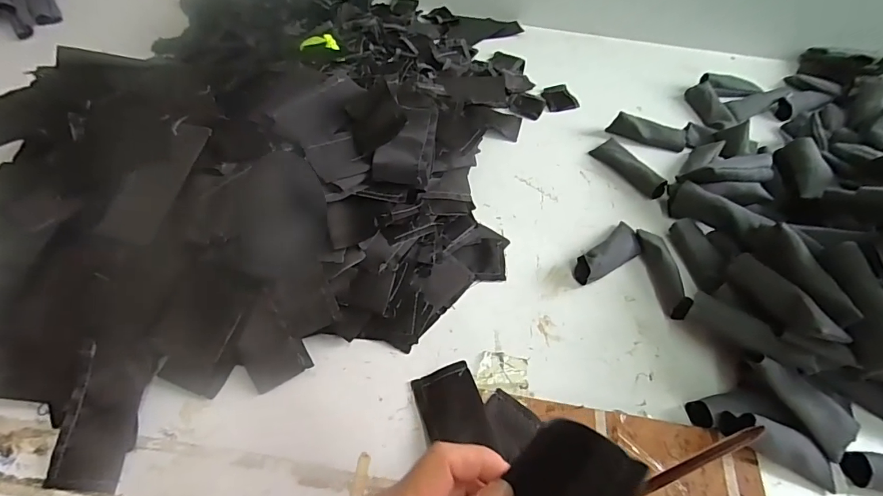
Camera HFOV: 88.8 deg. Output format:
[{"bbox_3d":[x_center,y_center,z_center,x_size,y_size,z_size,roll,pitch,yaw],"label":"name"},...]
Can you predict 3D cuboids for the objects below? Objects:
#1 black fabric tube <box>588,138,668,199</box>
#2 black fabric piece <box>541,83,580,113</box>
[{"bbox_3d":[0.247,-0.108,0.588,0.036,0.025,0.105,-25,60,-20],"label":"black fabric tube"},{"bbox_3d":[0.178,-0.229,0.685,0.047,0.008,0.049,-12,56,-12],"label":"black fabric piece"}]

